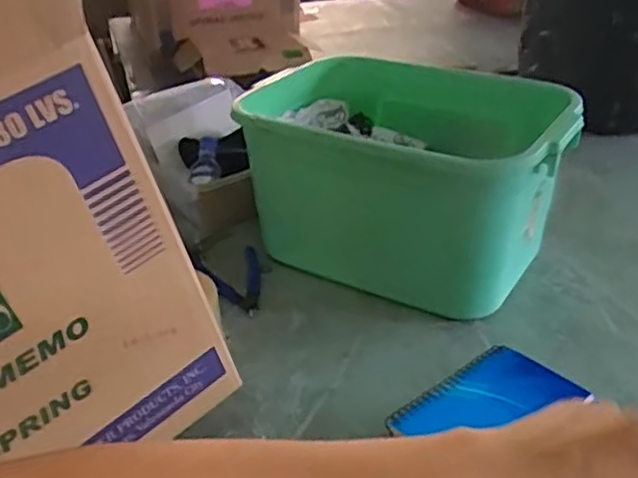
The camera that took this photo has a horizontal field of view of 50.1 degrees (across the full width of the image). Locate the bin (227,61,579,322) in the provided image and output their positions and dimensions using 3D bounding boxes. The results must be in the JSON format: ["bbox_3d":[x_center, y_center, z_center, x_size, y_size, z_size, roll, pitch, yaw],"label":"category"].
[{"bbox_3d":[0.090,-0.077,0.813,0.377,0.185,0.264,17,37,29],"label":"bin"}]

